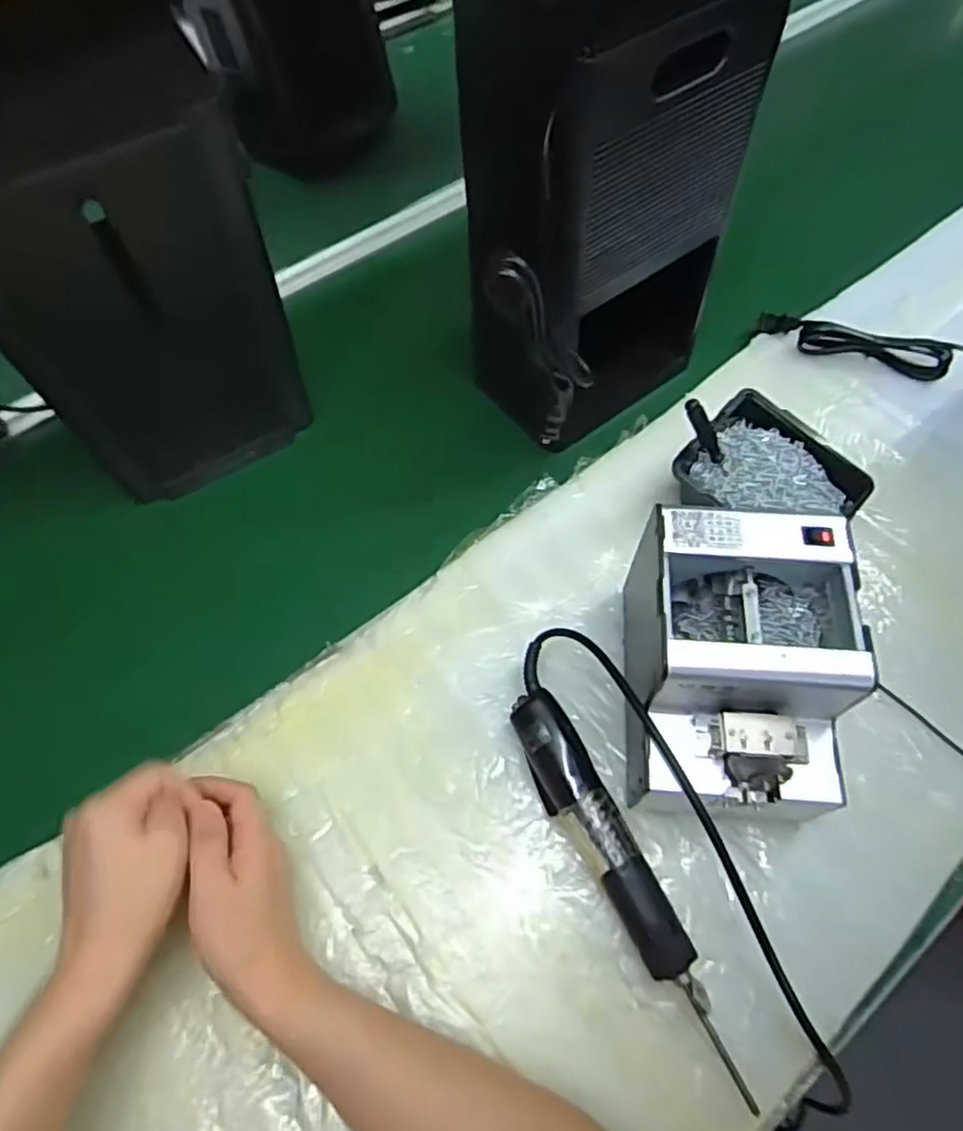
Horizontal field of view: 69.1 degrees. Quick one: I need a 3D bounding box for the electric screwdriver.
[{"bbox_3d":[0.094,0.209,0.473,0.040,0.042,0.266,-24,63,-11],"label":"electric screwdriver"}]

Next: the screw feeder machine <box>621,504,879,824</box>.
[{"bbox_3d":[0.173,0.074,0.487,0.126,0.150,0.168,5,61,5],"label":"screw feeder machine"}]

